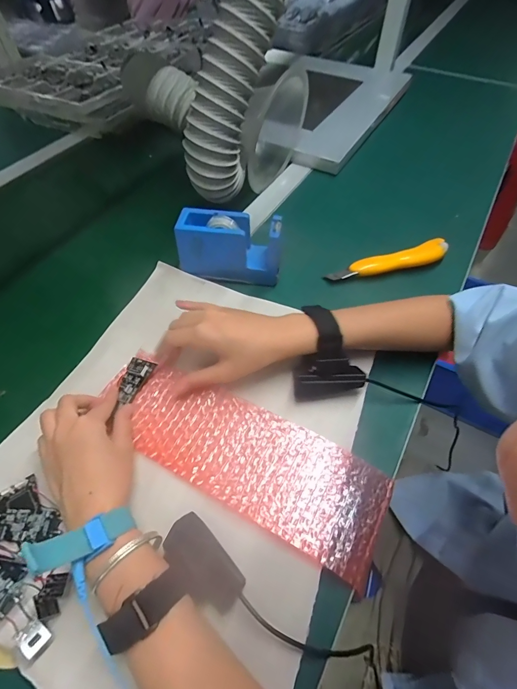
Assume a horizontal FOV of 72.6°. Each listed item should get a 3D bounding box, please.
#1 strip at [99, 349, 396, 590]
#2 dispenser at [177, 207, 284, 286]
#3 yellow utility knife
[{"bbox_3d":[-0.022,0.102,0.343,0.286,0.013,0.096,24,59,17],"label":"strip"},{"bbox_3d":[-0.035,-0.126,0.456,0.130,0.075,0.048,6,56,4],"label":"dispenser"},{"bbox_3d":[0.180,-0.110,0.480,0.171,0.020,0.034,-17,57,-11],"label":"yellow utility knife"}]

